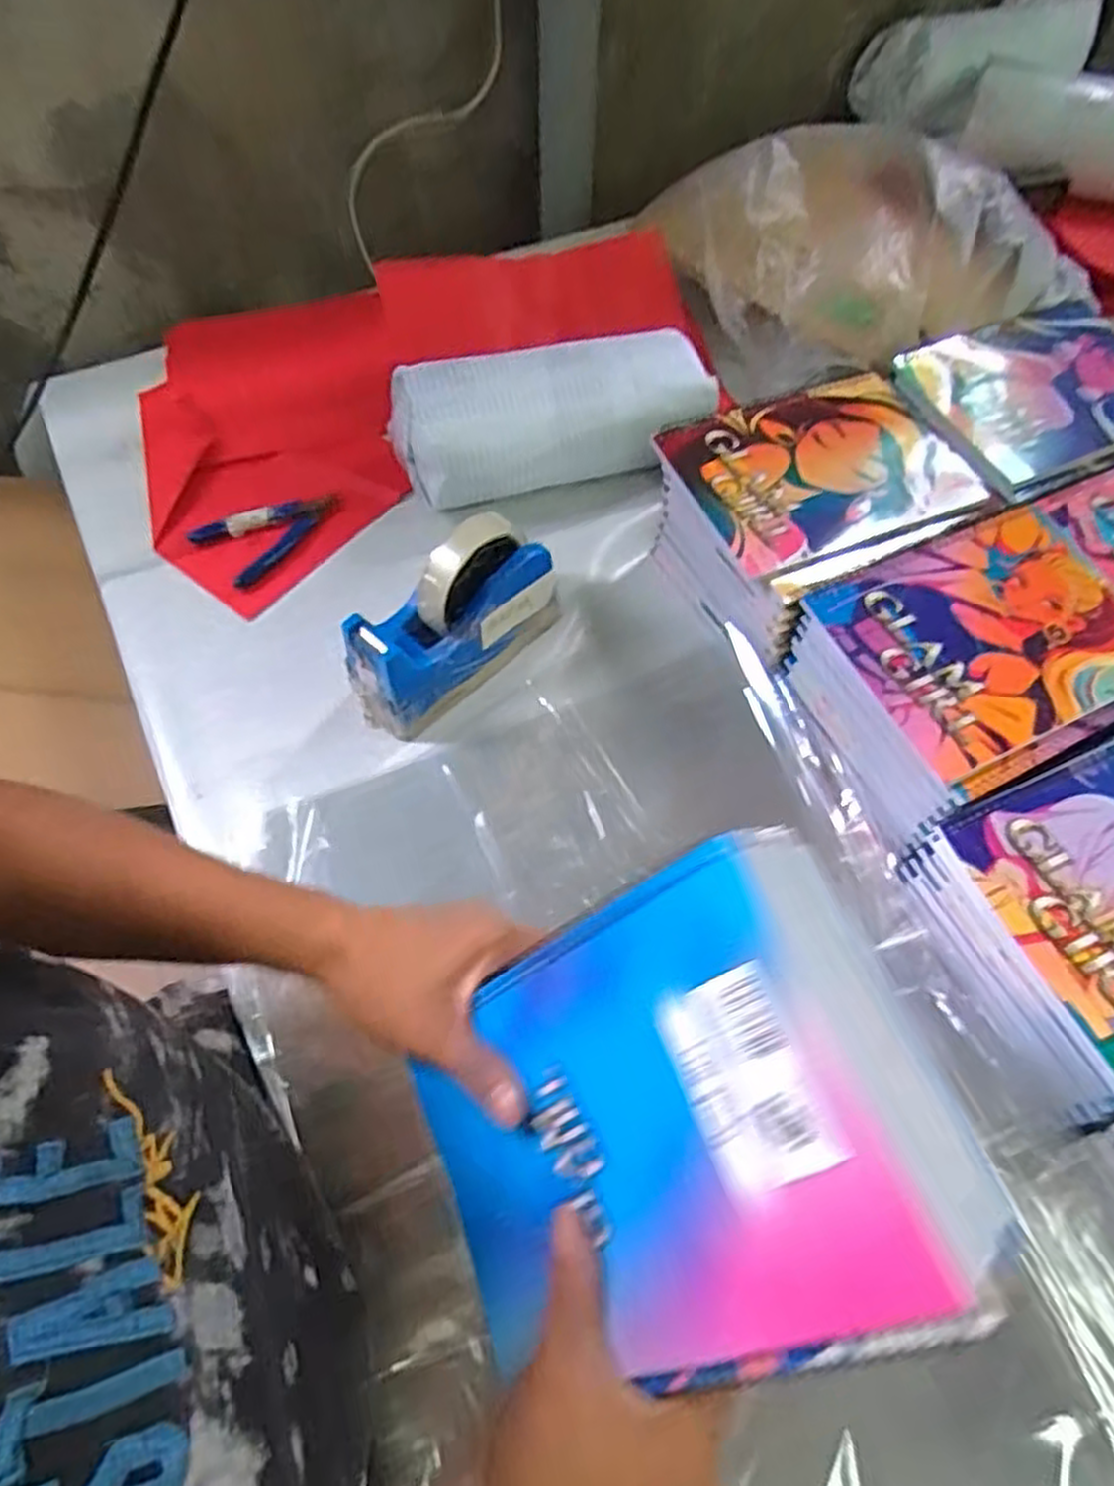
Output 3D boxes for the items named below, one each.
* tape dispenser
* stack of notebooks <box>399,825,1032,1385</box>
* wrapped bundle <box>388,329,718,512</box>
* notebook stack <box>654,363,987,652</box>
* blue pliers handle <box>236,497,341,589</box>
[{"bbox_3d":[-0.069,-0.085,0.537,0.159,0.109,0.053,-38,68,-19],"label":"tape dispenser"},{"bbox_3d":[0.039,0.148,0.302,0.197,0.059,0.152,-40,60,29],"label":"stack of notebooks"},{"bbox_3d":[-0.005,-0.262,0.650,0.254,0.091,0.103,-14,62,-8],"label":"wrapped bundle"},{"bbox_3d":[0.193,-0.176,0.582,0.206,0.084,0.169,-23,64,-13],"label":"notebook stack"},{"bbox_3d":[-0.218,-0.165,0.634,0.019,0.007,0.114,28,64,14],"label":"blue pliers handle"}]

